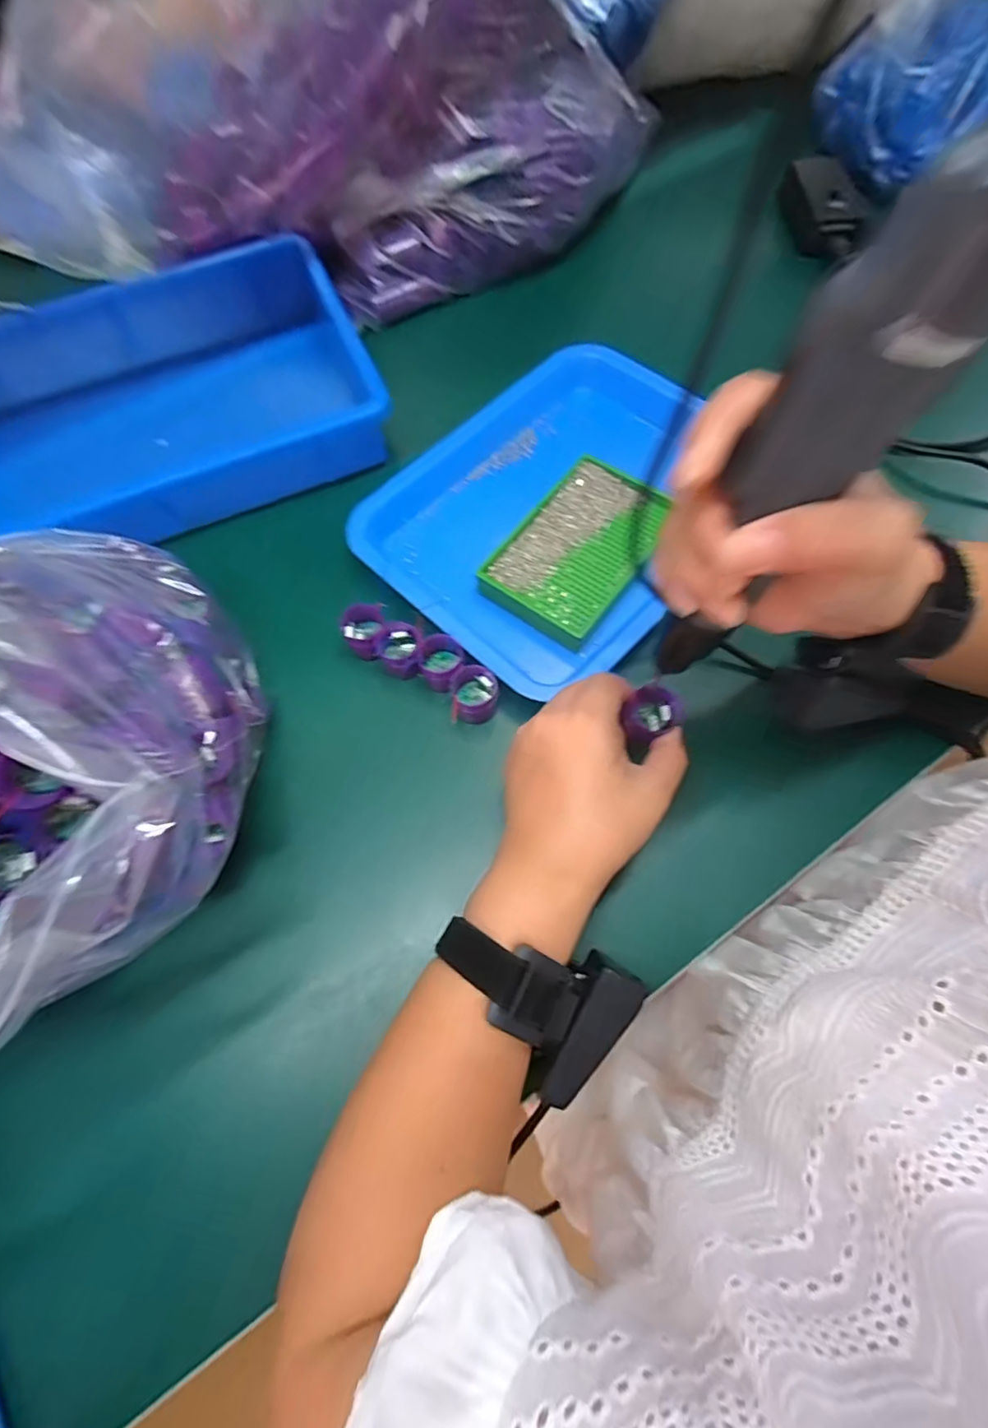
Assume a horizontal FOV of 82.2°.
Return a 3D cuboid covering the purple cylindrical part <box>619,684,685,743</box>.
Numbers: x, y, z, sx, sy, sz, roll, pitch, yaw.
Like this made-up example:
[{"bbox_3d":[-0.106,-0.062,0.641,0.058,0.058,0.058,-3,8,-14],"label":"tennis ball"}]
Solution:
[{"bbox_3d":[0.093,0.000,0.334,0.027,0.023,0.030,-42,72,-13],"label":"purple cylindrical part"}]

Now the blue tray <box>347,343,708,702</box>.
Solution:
[{"bbox_3d":[0.050,-0.160,0.439,0.230,0.037,0.283,40,75,16],"label":"blue tray"}]

